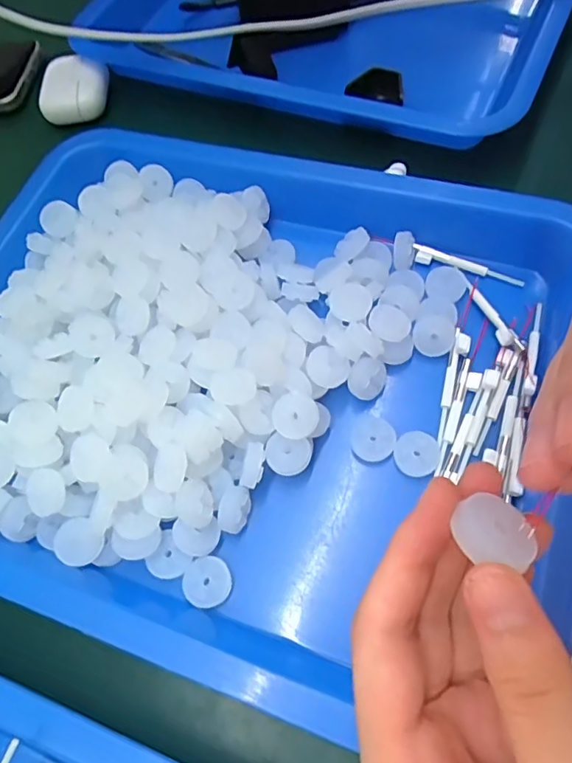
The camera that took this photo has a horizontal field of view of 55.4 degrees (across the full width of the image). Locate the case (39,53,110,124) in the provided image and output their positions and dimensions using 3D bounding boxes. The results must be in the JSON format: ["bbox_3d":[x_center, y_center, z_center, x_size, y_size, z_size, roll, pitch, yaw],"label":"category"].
[{"bbox_3d":[-0.153,-0.209,0.392,0.045,0.021,0.046,3,64,8],"label":"case"}]

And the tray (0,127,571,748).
[{"bbox_3d":[-0.029,-0.007,0.268,0.329,0.036,0.252,15,66,13],"label":"tray"}]

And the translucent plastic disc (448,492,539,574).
[{"bbox_3d":[0.052,0.037,0.134,0.018,0.005,0.016,16,68,9],"label":"translucent plastic disc"}]

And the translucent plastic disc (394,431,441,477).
[{"bbox_3d":[0.061,0.033,0.253,0.020,0.004,0.020,-3,63,5],"label":"translucent plastic disc"}]

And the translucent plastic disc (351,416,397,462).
[{"bbox_3d":[0.042,0.027,0.259,0.020,0.004,0.021,-3,63,5],"label":"translucent plastic disc"}]

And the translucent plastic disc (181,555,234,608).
[{"bbox_3d":[-0.034,0.088,0.240,0.021,0.006,0.021,-3,63,5],"label":"translucent plastic disc"}]

